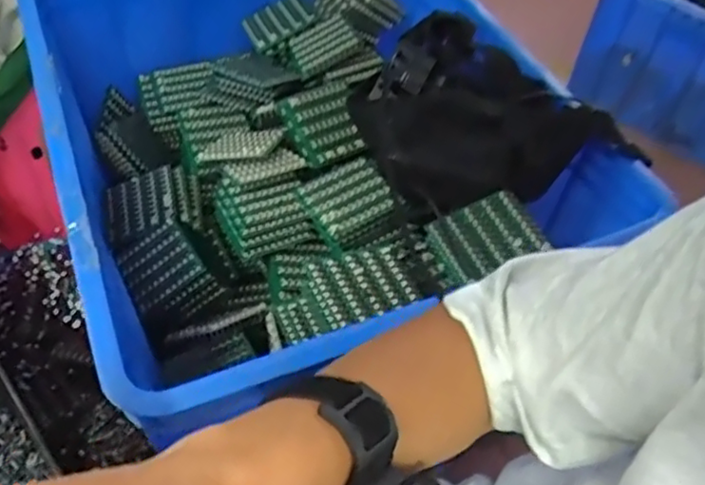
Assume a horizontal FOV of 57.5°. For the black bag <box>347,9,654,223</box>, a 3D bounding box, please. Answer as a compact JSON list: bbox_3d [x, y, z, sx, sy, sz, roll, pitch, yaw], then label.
[{"bbox_3d":[0.125,-0.108,0.614,0.232,0.088,0.168,35,57,21],"label":"black bag"}]

